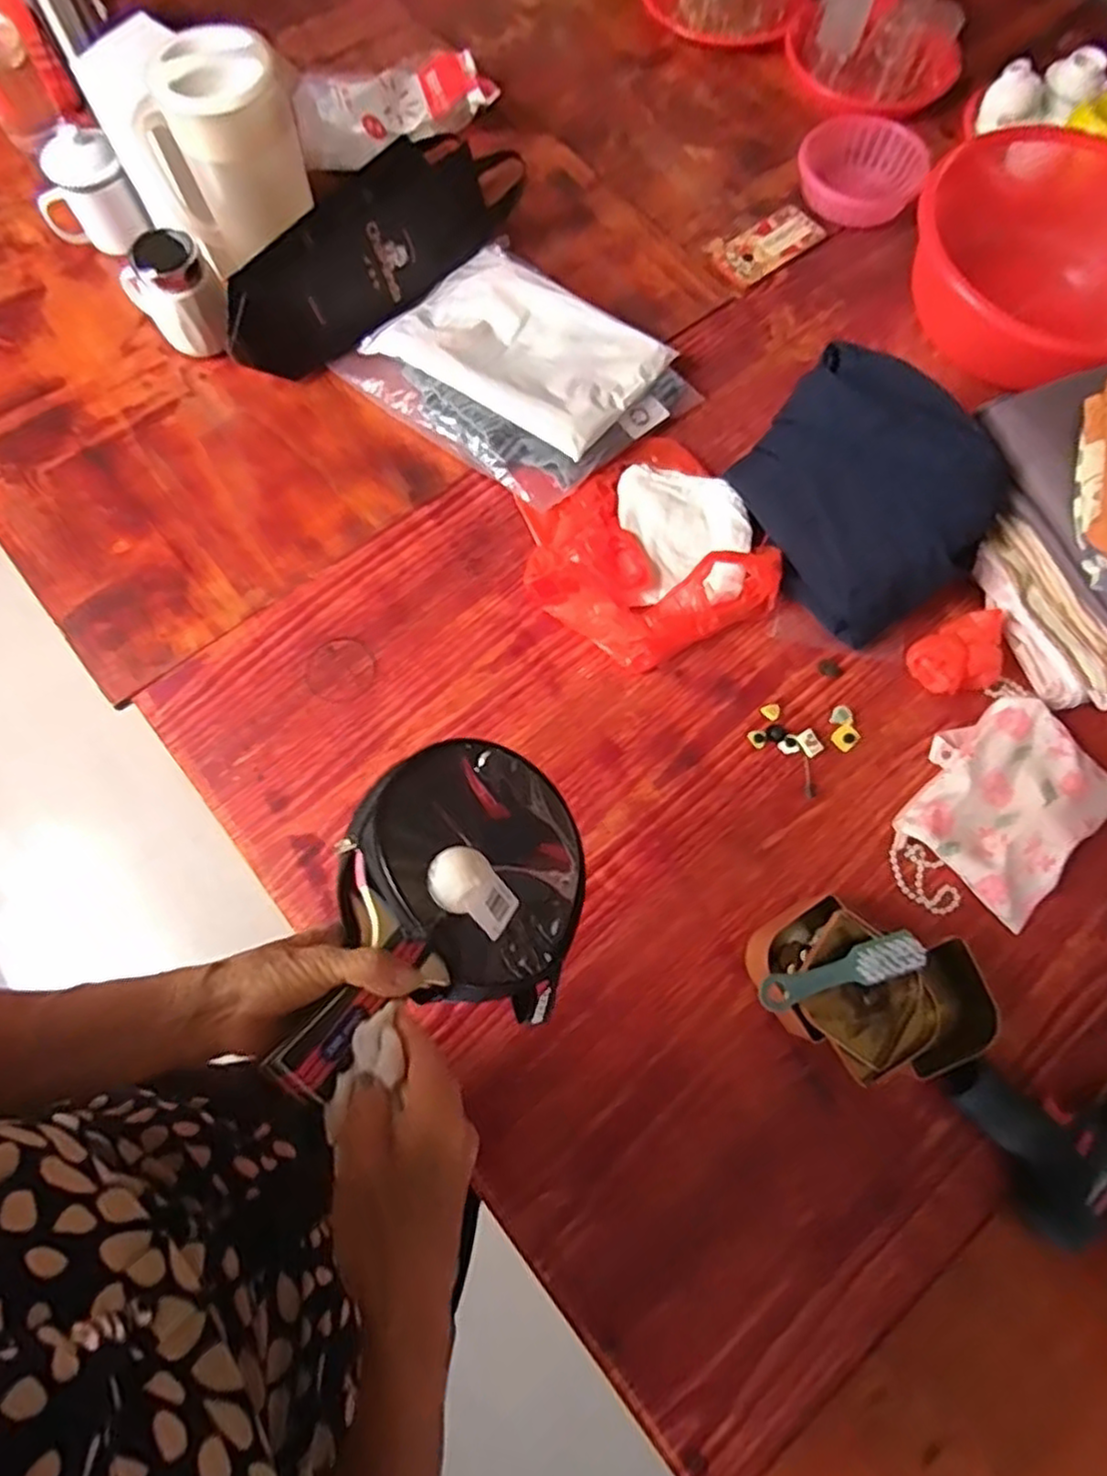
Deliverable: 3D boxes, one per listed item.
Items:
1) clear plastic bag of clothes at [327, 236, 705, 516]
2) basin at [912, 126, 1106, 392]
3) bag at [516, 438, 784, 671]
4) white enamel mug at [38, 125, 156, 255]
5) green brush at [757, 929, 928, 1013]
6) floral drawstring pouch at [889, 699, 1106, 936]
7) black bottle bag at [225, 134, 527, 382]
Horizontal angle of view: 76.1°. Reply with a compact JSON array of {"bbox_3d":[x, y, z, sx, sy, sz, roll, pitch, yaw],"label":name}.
[{"bbox_3d":[-0.051,-0.448,0.844,0.356,0.050,0.285,43,73,13],"label":"clear plastic bag of clothes"},{"bbox_3d":[0.631,-0.624,0.915,0.358,0.120,0.358,0,74,-1],"label":"basin"},{"bbox_3d":[0.092,-0.210,0.777,0.258,0.059,0.248,-26,76,-8],"label":"bag"},{"bbox_3d":[-0.574,-0.664,0.871,0.109,0.110,0.086,-33,78,-10],"label":"white enamel mug"},{"bbox_3d":[0.246,0.198,0.601,0.146,0.018,0.032,-15,74,-5],"label":"green brush"},{"bbox_3d":[0.451,0.076,0.713,0.245,0.040,0.171,-43,79,-11],"label":"floral drawstring pouch"},{"bbox_3d":[-0.215,-0.579,0.859,0.125,0.120,0.415,37,77,9],"label":"black bottle bag"}]

